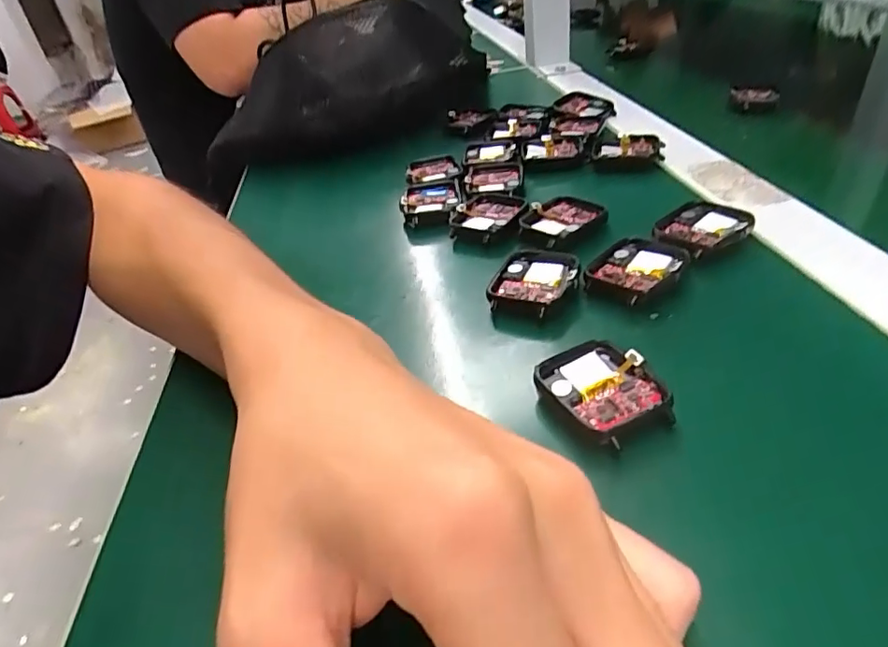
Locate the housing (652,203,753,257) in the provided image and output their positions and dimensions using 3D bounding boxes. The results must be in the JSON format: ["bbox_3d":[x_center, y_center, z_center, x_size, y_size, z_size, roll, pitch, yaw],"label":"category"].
[{"bbox_3d":[0.131,-0.048,0.283,0.045,0.008,0.035,-25,39,-20],"label":"housing"}]

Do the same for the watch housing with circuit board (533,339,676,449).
[{"bbox_3d":[0.057,0.024,0.203,0.038,0.009,0.043,-22,38,-17],"label":"watch housing with circuit board"}]

